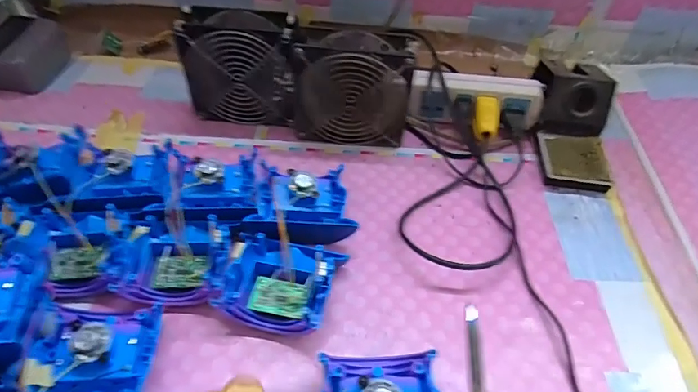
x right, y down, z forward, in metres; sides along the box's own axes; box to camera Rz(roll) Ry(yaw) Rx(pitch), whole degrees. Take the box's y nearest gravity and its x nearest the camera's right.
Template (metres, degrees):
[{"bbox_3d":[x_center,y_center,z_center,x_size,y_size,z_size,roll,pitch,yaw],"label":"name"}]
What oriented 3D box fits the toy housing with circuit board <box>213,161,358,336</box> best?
[{"bbox_3d":[-0.048,0.037,0.402,0.095,0.041,0.168,11,49,7],"label":"toy housing with circuit board"}]

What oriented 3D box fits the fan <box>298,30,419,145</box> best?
[{"bbox_3d":[0.003,-0.109,0.483,0.121,0.117,0.041,4,48,0],"label":"fan"}]

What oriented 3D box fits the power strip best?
[{"bbox_3d":[0.141,-0.102,0.517,0.144,0.062,0.047,3,48,-1],"label":"power strip"}]

